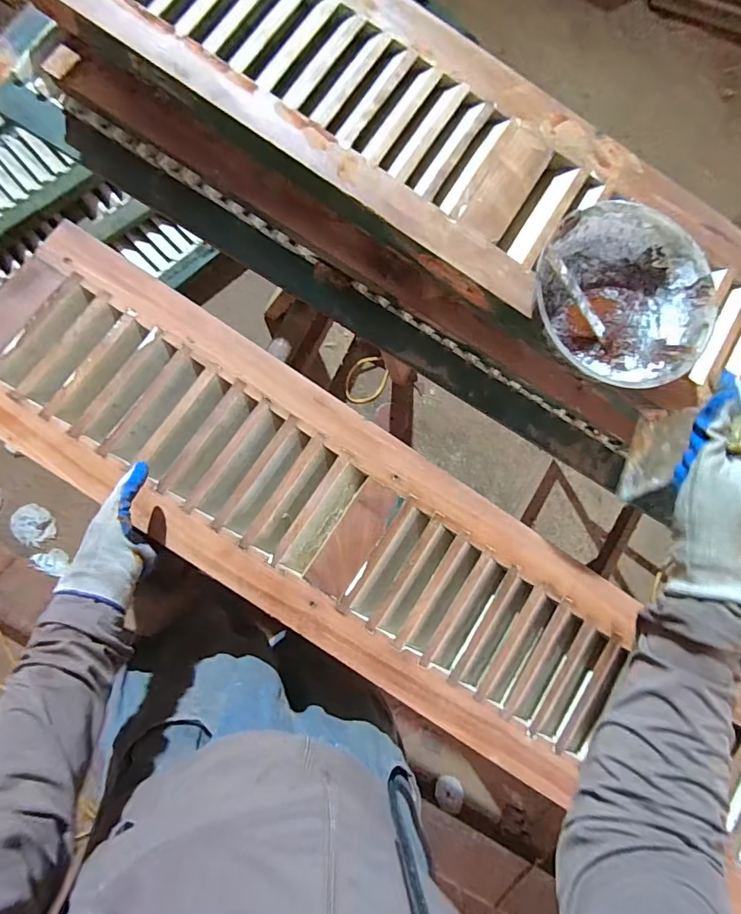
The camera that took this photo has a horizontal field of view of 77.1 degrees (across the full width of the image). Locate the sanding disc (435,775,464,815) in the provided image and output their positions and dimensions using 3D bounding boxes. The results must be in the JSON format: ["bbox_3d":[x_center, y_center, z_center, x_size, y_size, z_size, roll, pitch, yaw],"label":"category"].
[{"bbox_3d":[0.220,0.942,1.300,0.079,0.005,0.085,2,64,-3],"label":"sanding disc"}]

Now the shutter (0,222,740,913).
[{"bbox_3d":[0.242,0.281,0.635,1.467,0.060,0.275,34,81,-3],"label":"shutter"}]

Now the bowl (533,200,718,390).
[{"bbox_3d":[0.283,-0.177,0.545,0.194,0.069,0.206,-18,86,-9],"label":"bowl"}]

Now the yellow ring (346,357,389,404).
[{"bbox_3d":[-0.010,-0.235,1.421,0.112,0.017,0.161,32,81,-3],"label":"yellow ring"}]

